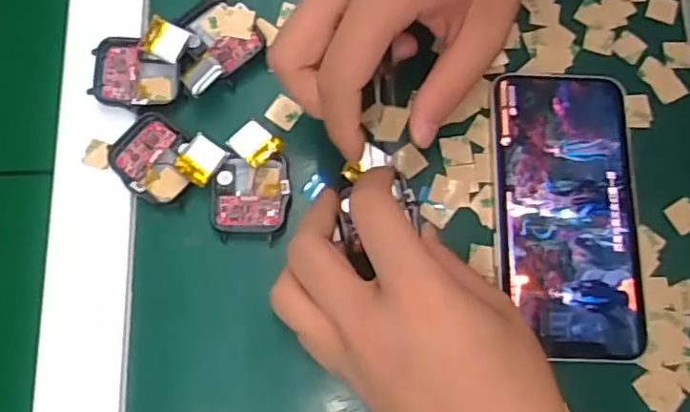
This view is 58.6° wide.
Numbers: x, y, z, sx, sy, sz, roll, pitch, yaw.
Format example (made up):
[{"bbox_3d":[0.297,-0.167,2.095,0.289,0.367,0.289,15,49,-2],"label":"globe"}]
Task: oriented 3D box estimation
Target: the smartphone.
[{"bbox_3d":[0.112,0.001,0.312,0.070,0.009,0.146,1,75,-2],"label":"smartphone"}]

